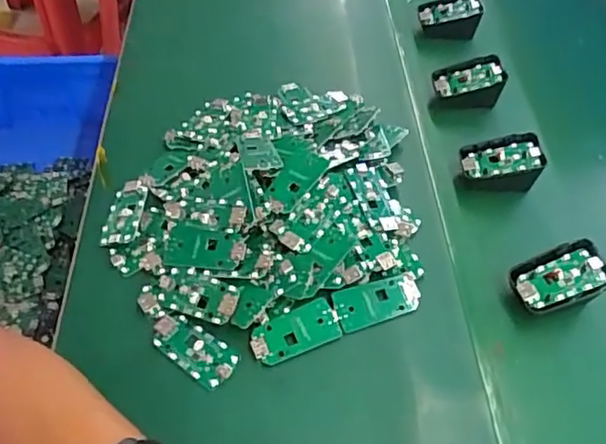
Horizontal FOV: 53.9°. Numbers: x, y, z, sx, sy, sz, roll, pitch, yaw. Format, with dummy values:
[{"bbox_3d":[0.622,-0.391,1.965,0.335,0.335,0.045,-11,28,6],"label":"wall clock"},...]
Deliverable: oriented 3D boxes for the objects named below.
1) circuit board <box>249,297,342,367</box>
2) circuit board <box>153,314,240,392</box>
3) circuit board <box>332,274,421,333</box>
[{"bbox_3d":[-0.005,0.079,0.421,0.063,0.004,0.031,-21,71,-14],"label":"circuit board"},{"bbox_3d":[-0.077,0.088,0.414,0.065,0.009,0.030,31,55,18],"label":"circuit board"},{"bbox_3d":[0.055,0.059,0.439,0.066,0.007,0.030,-12,53,-15],"label":"circuit board"}]

